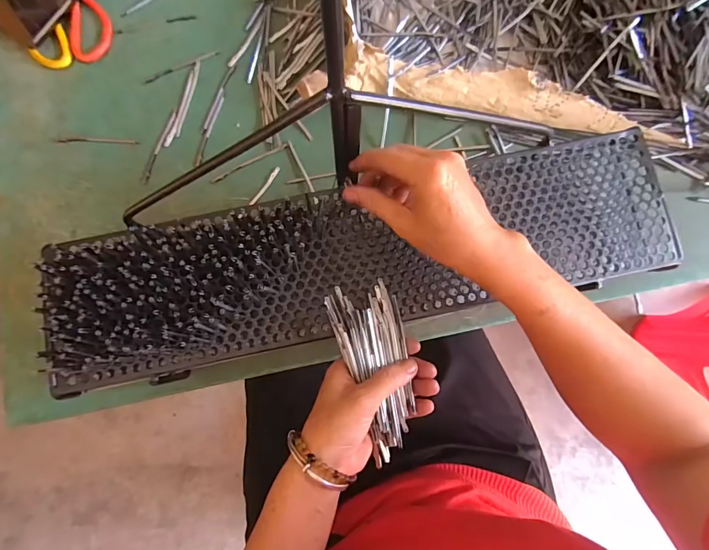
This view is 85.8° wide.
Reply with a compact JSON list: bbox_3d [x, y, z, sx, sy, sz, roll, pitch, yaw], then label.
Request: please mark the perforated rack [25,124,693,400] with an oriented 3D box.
[{"bbox_3d":[0.013,-0.018,0.357,0.587,0.042,0.137,-12,84,-4],"label":"perforated rack"}]

